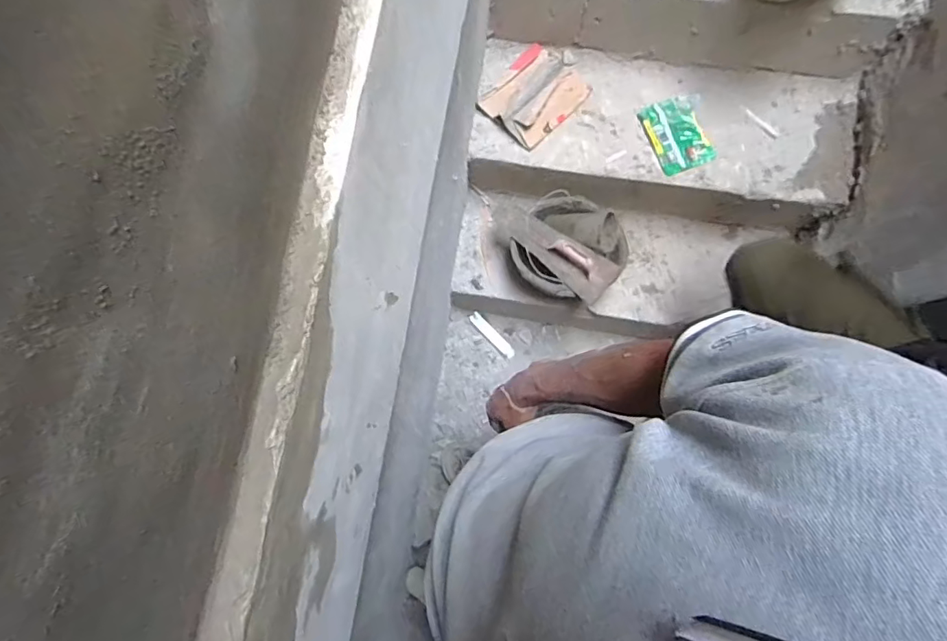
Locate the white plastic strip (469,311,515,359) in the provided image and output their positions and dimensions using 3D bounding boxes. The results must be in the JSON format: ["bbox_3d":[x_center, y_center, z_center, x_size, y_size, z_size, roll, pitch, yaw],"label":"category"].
[{"bbox_3d":[0.054,0.041,1.478,0.034,0.007,0.161,-45,93,0],"label":"white plastic strip"}]

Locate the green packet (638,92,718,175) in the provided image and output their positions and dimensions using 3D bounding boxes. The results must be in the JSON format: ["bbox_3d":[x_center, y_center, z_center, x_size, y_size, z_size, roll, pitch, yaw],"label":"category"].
[{"bbox_3d":[0.440,-0.404,1.130,0.123,0.025,0.166,-16,80,-4],"label":"green packet"}]

